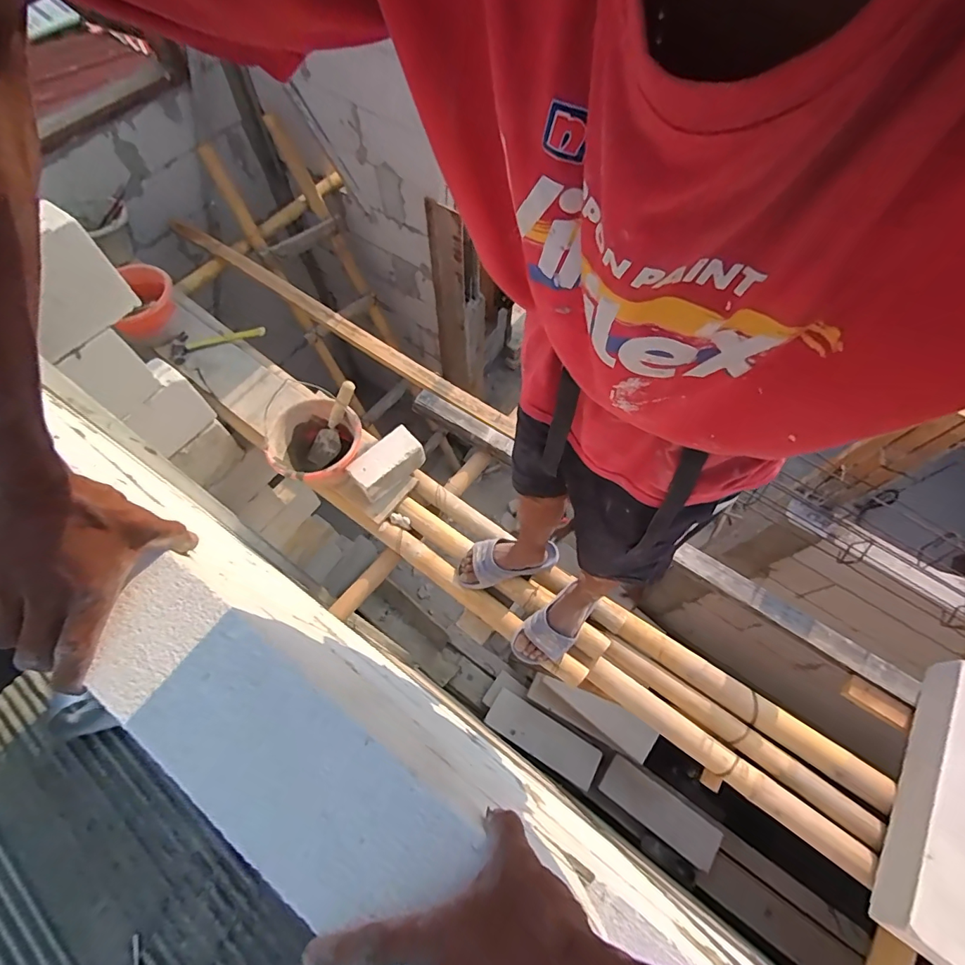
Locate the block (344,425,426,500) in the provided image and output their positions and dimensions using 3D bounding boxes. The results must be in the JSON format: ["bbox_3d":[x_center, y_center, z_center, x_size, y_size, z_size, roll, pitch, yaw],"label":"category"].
[{"bbox_3d":[-0.268,-0.049,1.326,0.201,0.106,0.105,-41,72,-18],"label":"block"}]

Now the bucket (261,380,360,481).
[{"bbox_3d":[-0.439,-0.088,1.262,0.236,0.159,0.226,0,65,-1],"label":"bucket"}]

